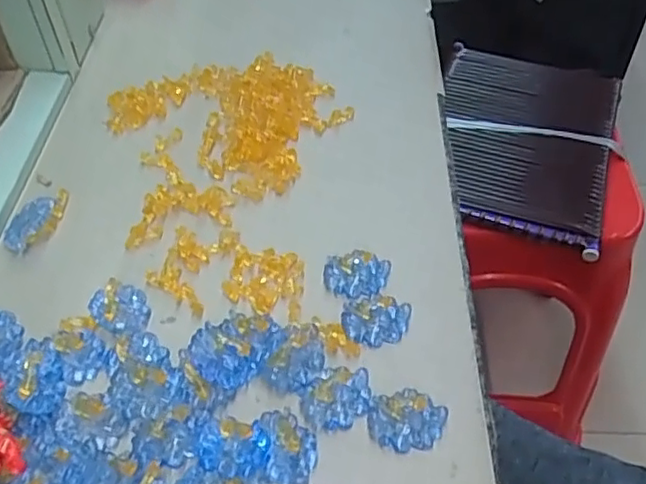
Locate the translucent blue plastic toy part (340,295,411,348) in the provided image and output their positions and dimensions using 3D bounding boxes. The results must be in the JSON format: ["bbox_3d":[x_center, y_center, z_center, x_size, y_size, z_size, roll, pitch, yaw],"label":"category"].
[{"bbox_3d":[0.029,0.043,0.355,0.036,0.005,0.031,10,50,7],"label":"translucent blue plastic toy part"}]

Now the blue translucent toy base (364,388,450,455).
[{"bbox_3d":[0.042,0.088,0.317,0.038,0.008,0.029,-7,50,-7],"label":"blue translucent toy base"}]

